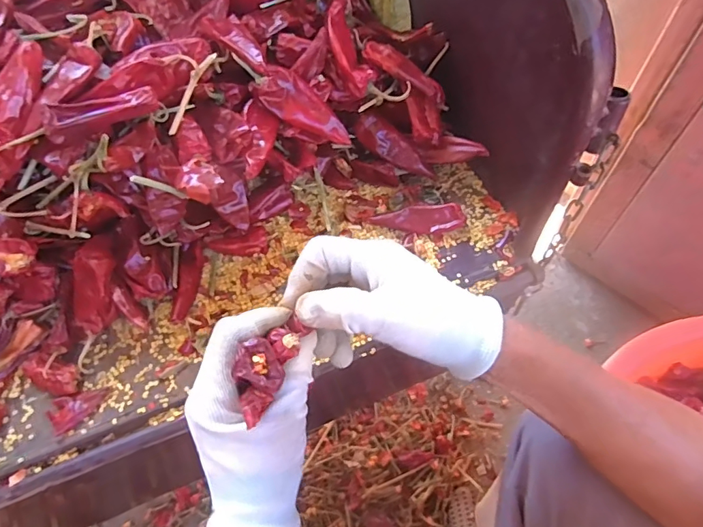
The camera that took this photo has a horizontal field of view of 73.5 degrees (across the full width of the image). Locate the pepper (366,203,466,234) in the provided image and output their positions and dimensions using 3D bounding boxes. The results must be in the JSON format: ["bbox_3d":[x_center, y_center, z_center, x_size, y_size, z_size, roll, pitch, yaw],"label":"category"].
[{"bbox_3d":[0.060,-0.042,0.434,0.082,0.022,0.020,5,58,4],"label":"pepper"}]

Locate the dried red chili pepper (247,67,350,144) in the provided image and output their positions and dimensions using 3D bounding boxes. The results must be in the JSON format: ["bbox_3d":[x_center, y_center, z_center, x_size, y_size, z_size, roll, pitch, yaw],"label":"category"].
[{"bbox_3d":[-0.040,-0.135,0.410,0.090,0.017,0.035,33,59,-15],"label":"dried red chili pepper"}]

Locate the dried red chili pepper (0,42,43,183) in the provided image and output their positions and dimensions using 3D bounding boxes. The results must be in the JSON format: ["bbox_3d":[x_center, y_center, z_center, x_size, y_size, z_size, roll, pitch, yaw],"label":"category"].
[{"bbox_3d":[-0.253,-0.105,0.339,0.035,0.025,0.111,19,85,13],"label":"dried red chili pepper"}]

